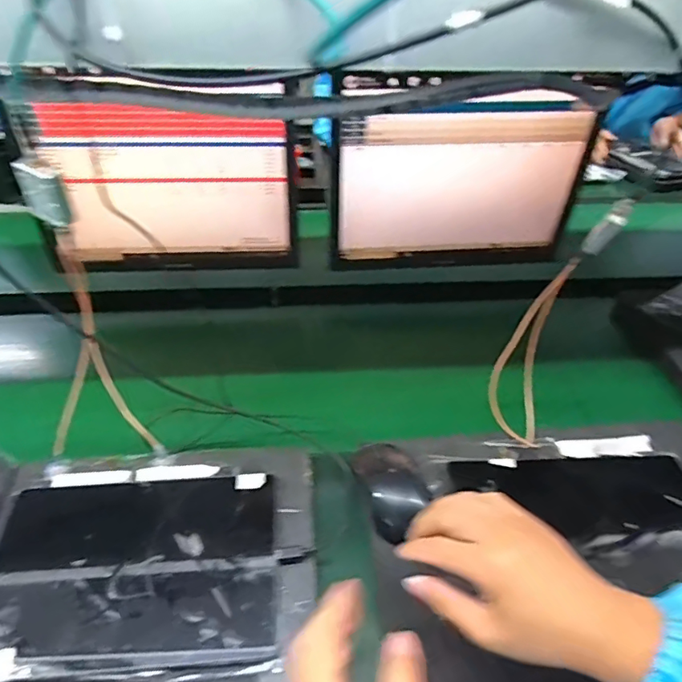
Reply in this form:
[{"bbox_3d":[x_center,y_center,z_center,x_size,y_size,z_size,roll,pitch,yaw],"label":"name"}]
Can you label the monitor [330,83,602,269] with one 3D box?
[{"bbox_3d":[0.166,-0.217,0.753,0.358,0.250,0.038,-3,42,-5],"label":"monitor"}]

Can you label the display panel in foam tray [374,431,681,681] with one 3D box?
[{"bbox_3d":[0.231,0.200,0.505,0.388,0.043,0.239,-4,42,-7],"label":"display panel in foam tray"}]

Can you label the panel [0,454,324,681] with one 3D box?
[{"bbox_3d":[-0.178,0.219,0.473,0.306,0.048,0.254,-2,42,-4],"label":"panel"}]

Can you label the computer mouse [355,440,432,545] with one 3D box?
[{"bbox_3d":[0.049,0.146,0.526,0.060,0.029,0.089,-20,46,-22],"label":"computer mouse"}]

